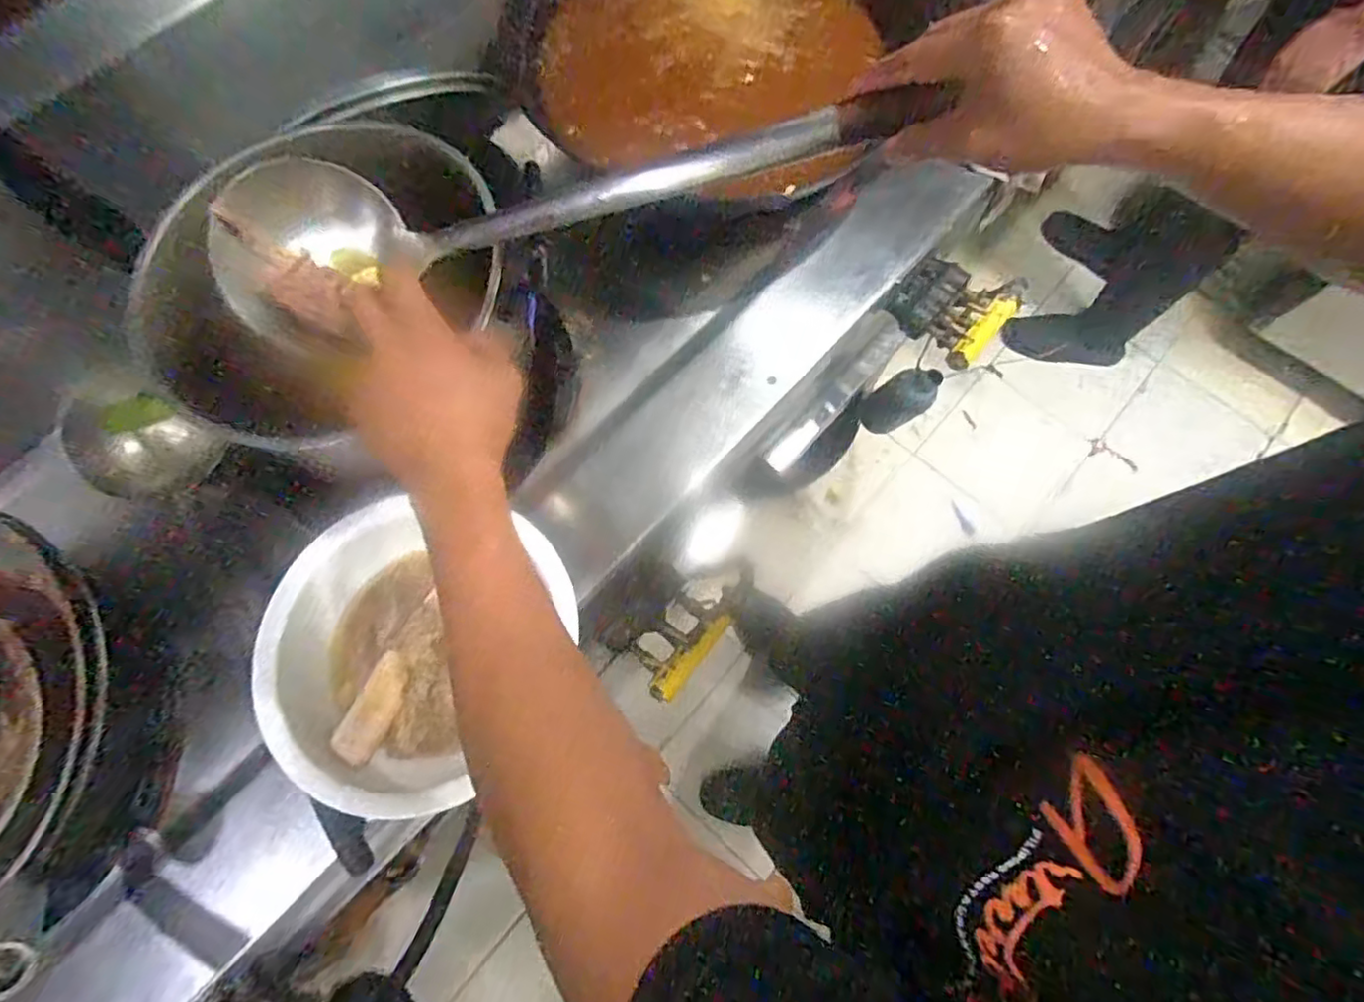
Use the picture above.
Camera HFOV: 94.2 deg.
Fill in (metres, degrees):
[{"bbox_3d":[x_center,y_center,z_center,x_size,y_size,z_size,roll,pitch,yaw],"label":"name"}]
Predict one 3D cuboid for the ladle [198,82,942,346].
[{"bbox_3d":[-0.081,-0.185,0.408,0.446,0.078,0.099,-4,72,10],"label":"ladle"}]

